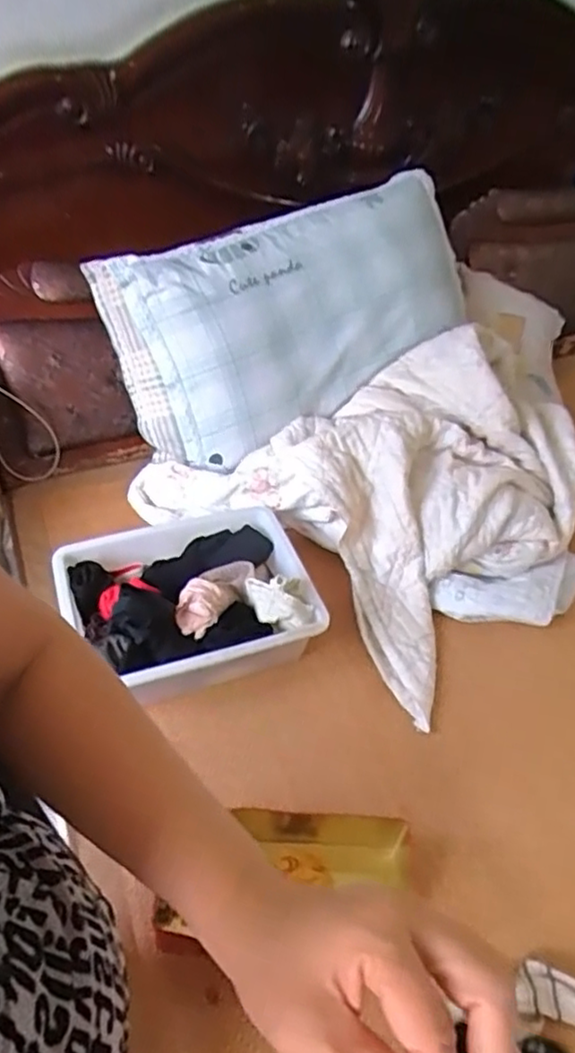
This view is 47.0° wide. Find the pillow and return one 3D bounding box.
[{"bbox_3d":[0.030,-0.393,1.263,0.714,0.423,0.157,-19,5,-8],"label":"pillow"}]

